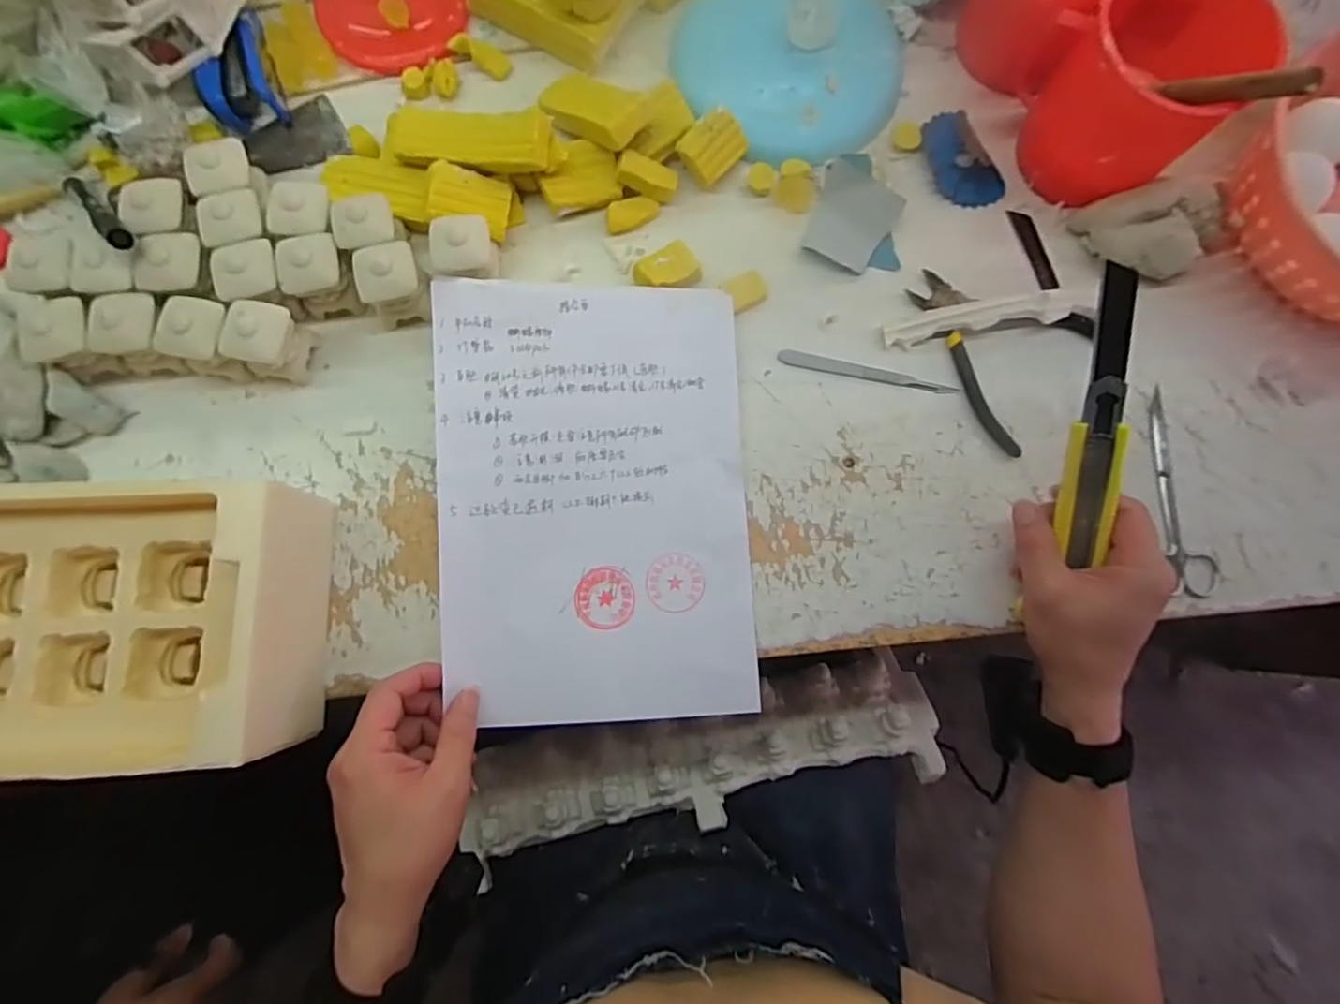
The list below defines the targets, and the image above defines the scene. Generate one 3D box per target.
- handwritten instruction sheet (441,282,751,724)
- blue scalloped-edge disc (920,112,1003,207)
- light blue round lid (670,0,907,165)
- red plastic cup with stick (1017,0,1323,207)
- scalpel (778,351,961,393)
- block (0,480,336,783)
[{"bbox_3d":[-0.049,-0.003,0.420,0.203,0.040,0.295,-2,81,-2],"label":"handwritten instruction sheet"},{"bbox_3d":[0.231,-0.275,0.491,0.044,0.013,0.082,-20,82,-5],"label":"blue scalloped-edge disc"},{"bbox_3d":[0.100,-0.366,0.498,0.180,0.015,0.175,0,80,-2],"label":"light blue round lid"},{"bbox_3d":[0.327,-0.290,0.434,0.115,0.134,0.107,0,80,-2],"label":"red plastic cup with stick"},{"bbox_3d":[0.147,-0.097,0.459,0.130,0.004,0.012,12,80,0],"label":"scalpel"},{"bbox_3d":[-0.467,0.079,0.364,0.493,0.085,0.168,-3,81,-2],"label":"block"}]

